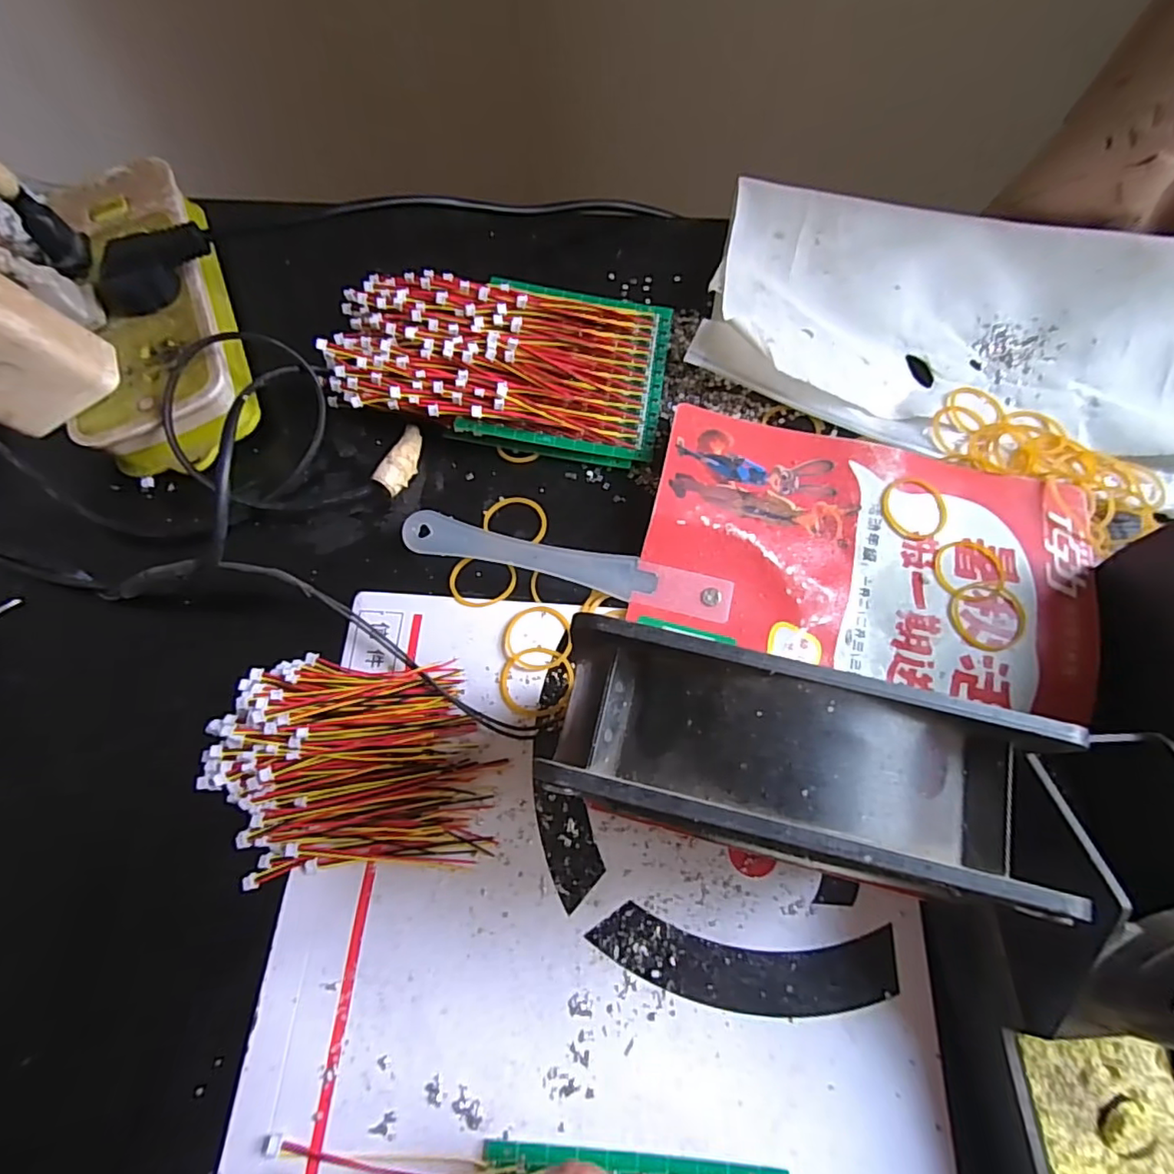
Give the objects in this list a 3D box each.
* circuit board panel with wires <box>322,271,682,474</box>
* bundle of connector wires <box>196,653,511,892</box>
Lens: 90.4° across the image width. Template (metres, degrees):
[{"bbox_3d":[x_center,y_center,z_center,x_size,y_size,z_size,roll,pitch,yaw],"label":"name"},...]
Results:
[{"bbox_3d":[-0.044,-0.119,0.302,0.166,0.036,0.092,6,69,4],"label":"circuit board panel with wires"},{"bbox_3d":[-0.095,0.069,0.235,0.108,0.021,0.084,-5,68,0],"label":"bundle of connector wires"}]

